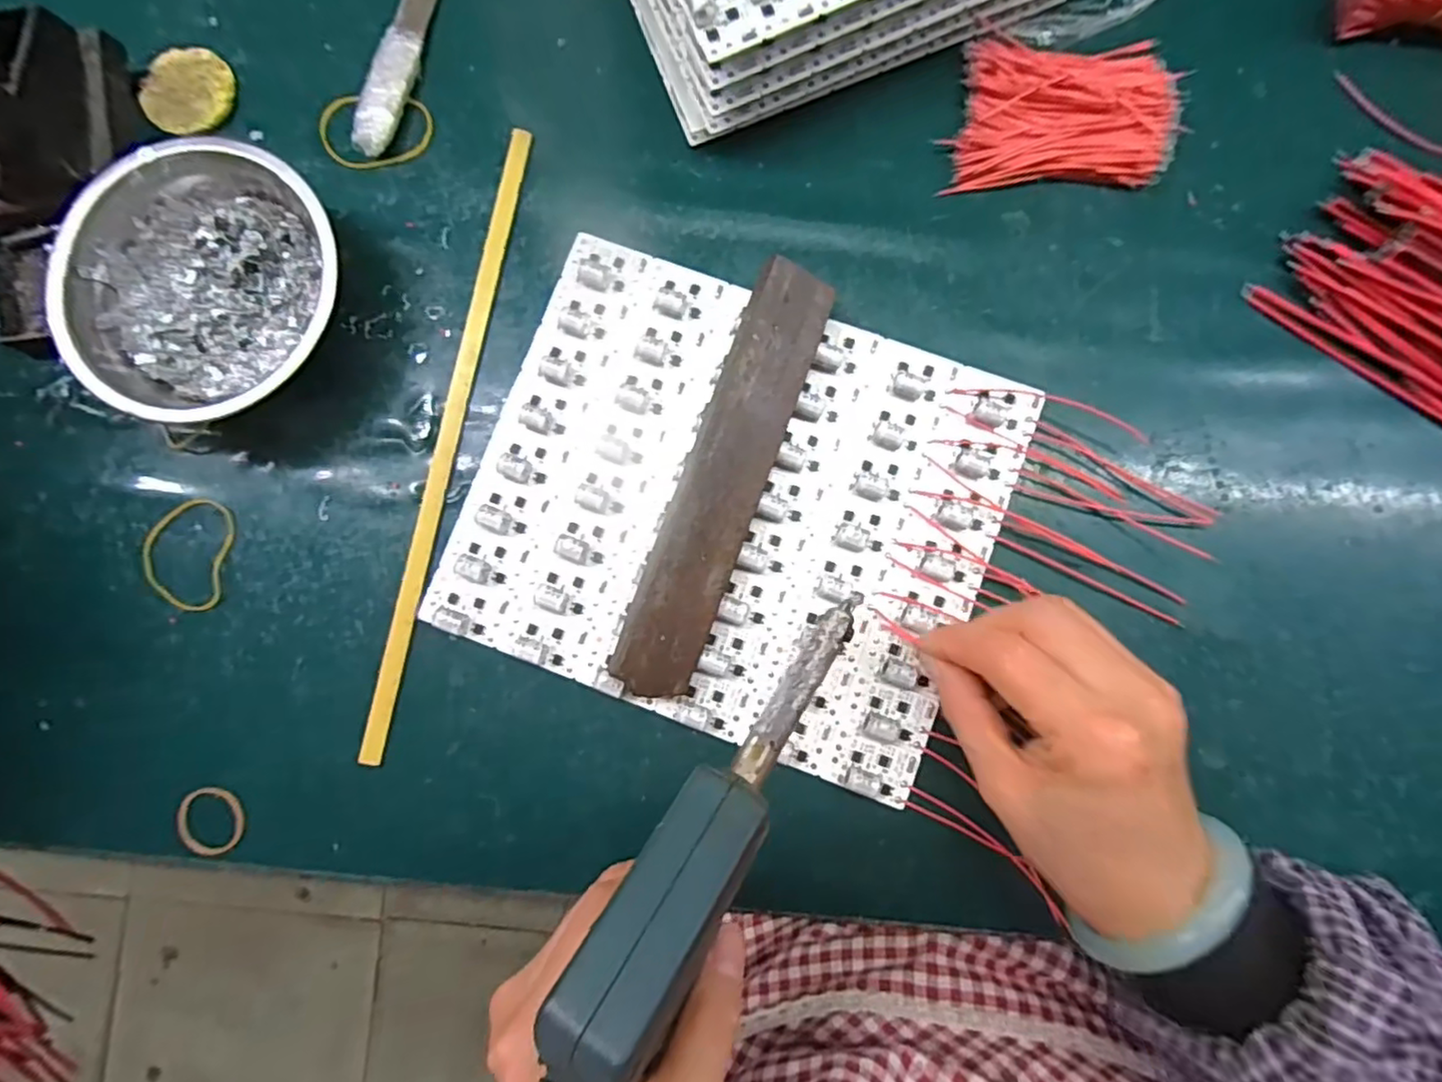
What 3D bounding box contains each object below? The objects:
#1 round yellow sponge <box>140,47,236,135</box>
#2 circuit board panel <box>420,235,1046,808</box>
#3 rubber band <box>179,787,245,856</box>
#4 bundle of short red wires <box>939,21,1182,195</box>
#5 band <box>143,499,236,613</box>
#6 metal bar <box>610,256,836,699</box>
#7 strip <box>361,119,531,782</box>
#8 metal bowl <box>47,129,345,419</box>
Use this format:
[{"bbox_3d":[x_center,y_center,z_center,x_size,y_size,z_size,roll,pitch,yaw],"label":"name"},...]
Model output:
[{"bbox_3d":[-0.274,-0.232,0.335,0.044,0.006,0.050,3,84,2],"label":"round yellow sponge"},{"bbox_3d":[0.006,-0.018,0.304,0.236,0.011,0.199,21,85,4],"label":"circuit board panel"},{"bbox_3d":[-0.234,0.128,0.298,0.031,0.005,0.026,21,85,4],"label":"rubber band"},{"bbox_3d":[0.165,-0.210,0.315,0.104,0.016,0.075,-1,84,2],"label":"bundle of short red wires"},{"bbox_3d":[-0.256,0.006,0.311,0.041,0.004,0.053,10,84,3],"label":"band"},{"bbox_3d":[0.003,-0.028,0.290,0.044,0.006,0.196,22,85,-22],"label":"metal bar"},{"bbox_3d":[-0.129,-0.051,0.314,0.013,0.004,0.309,10,84,3],"label":"strip"},{"bbox_3d":[-0.234,-0.115,0.305,0.123,0.041,0.122,0,84,2],"label":"metal bowl"}]

